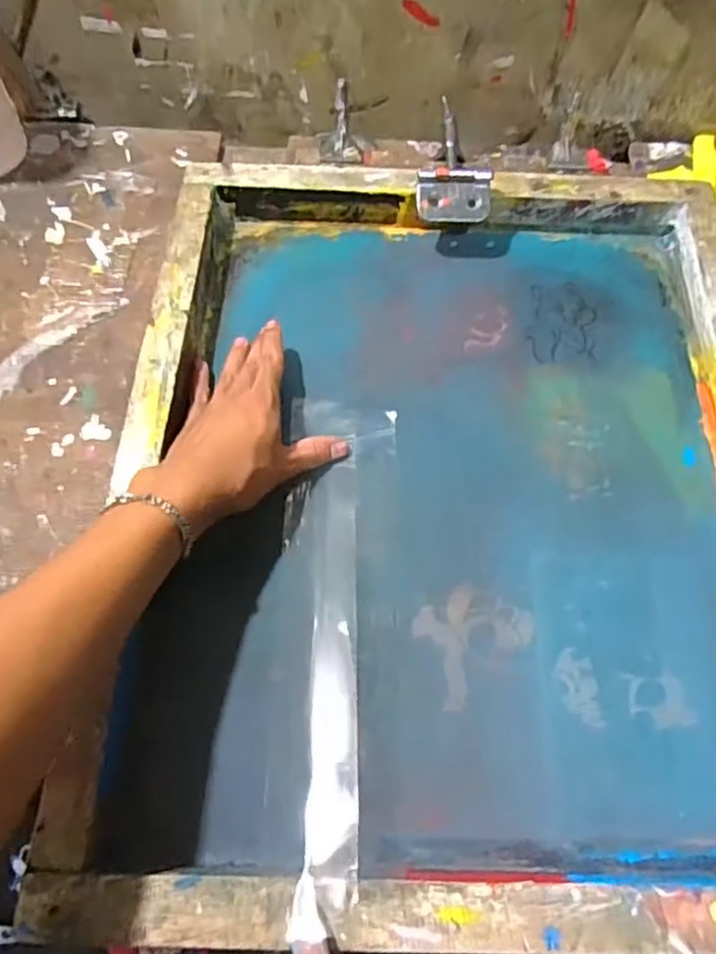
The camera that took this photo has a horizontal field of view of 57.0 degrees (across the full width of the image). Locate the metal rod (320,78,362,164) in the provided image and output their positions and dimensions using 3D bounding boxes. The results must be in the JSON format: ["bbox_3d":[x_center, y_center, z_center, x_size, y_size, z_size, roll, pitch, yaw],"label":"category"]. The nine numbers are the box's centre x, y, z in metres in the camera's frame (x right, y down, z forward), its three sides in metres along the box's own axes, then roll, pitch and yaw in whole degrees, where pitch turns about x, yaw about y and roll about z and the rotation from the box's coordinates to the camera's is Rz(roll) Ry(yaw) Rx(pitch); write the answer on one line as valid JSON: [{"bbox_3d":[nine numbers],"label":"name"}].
[{"bbox_3d":[-0.010,-0.304,0.570,0.033,0.053,0.037,22,65,10],"label":"metal rod"}]

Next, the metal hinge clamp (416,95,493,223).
[{"bbox_3d":[0.083,-0.271,0.568,0.060,0.024,0.119,4,64,0],"label":"metal hinge clamp"}]

